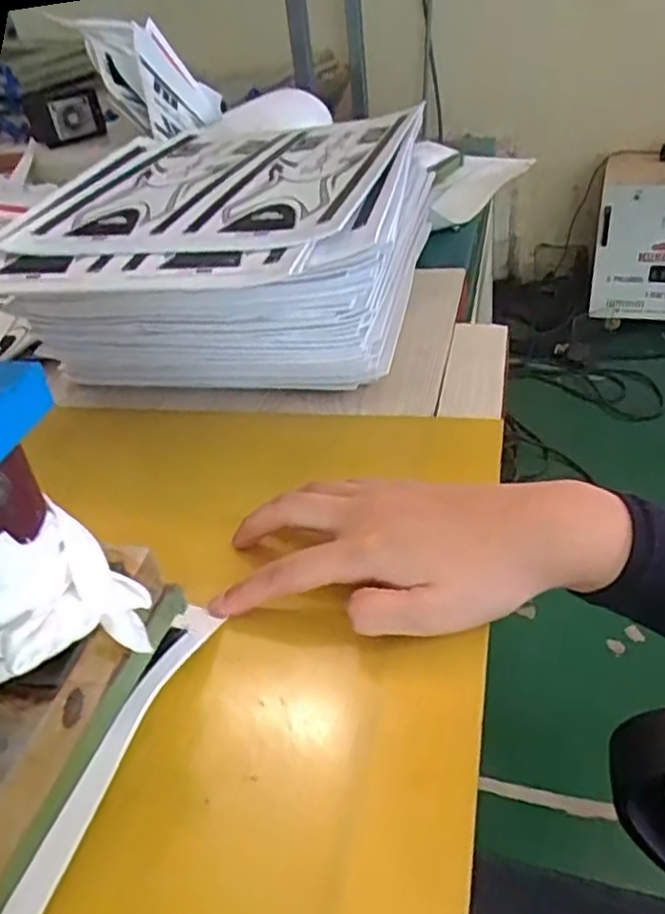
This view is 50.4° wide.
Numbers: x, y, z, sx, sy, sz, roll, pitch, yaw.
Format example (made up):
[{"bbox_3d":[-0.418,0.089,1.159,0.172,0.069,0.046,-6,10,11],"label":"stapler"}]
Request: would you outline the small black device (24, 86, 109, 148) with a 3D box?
[{"bbox_3d":[-0.340,-0.435,0.906,0.094,0.058,0.020,-26,40,-24],"label":"small black device"}]

